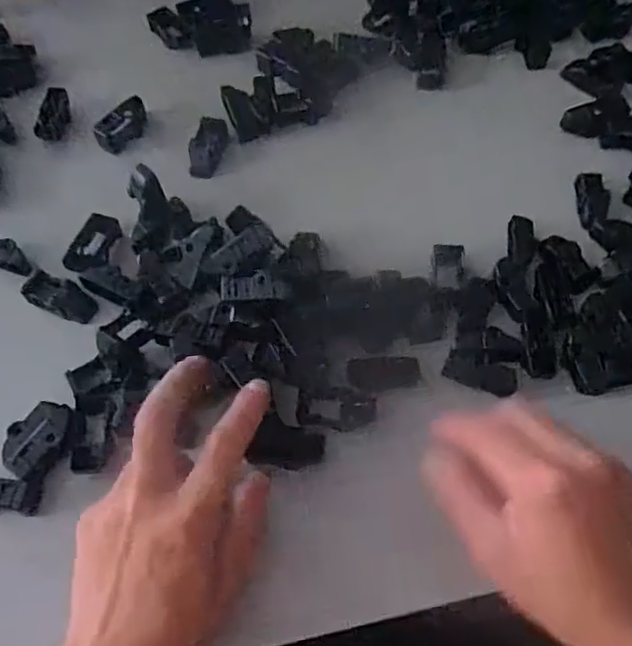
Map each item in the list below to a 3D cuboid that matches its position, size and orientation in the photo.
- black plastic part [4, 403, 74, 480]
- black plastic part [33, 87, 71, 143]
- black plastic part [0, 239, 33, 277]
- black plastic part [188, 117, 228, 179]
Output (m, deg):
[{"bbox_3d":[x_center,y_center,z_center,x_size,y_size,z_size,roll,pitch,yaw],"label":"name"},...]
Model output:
[{"bbox_3d":[-0.169,0.070,0.392,0.036,0.014,0.046,33,66,17],"label":"black plastic part"},{"bbox_3d":[-0.217,-0.174,0.533,0.022,0.017,0.047,8,76,5],"label":"black plastic part"},{"bbox_3d":[-0.226,-0.049,0.467,0.048,0.013,0.020,17,63,10],"label":"black plastic part"},{"bbox_3d":[-0.087,-0.142,0.517,0.024,0.014,0.052,14,77,8],"label":"black plastic part"}]

